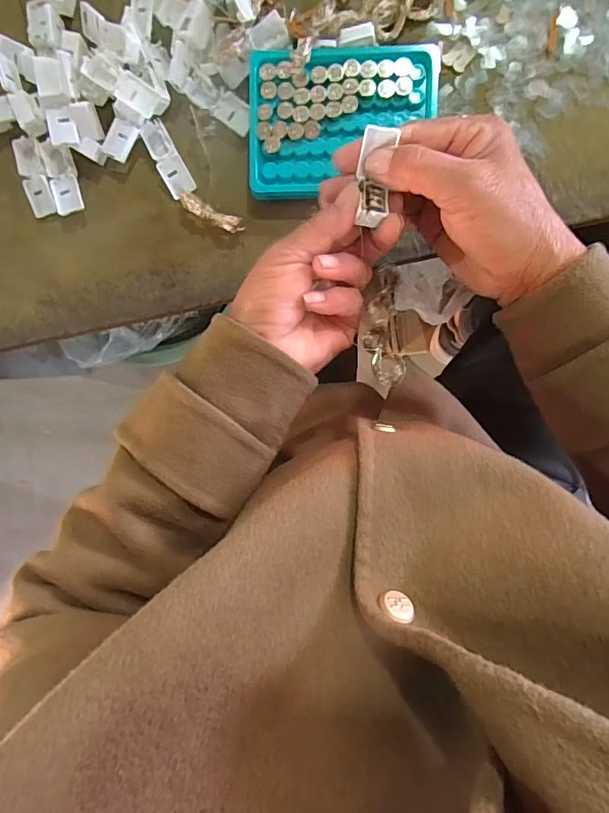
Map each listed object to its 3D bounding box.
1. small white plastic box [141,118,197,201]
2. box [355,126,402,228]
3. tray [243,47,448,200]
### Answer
[{"bbox_3d":[-0.102,-0.183,0.332,0.019,0.011,0.053,-27,96,6],"label":"small white plastic box"},{"bbox_3d":[0.040,-0.128,0.251,0.016,0.015,0.049,3,103,3],"label":"box"},{"bbox_3d":[0.026,-0.199,0.318,0.129,0.020,0.092,0,98,3],"label":"tray"}]

